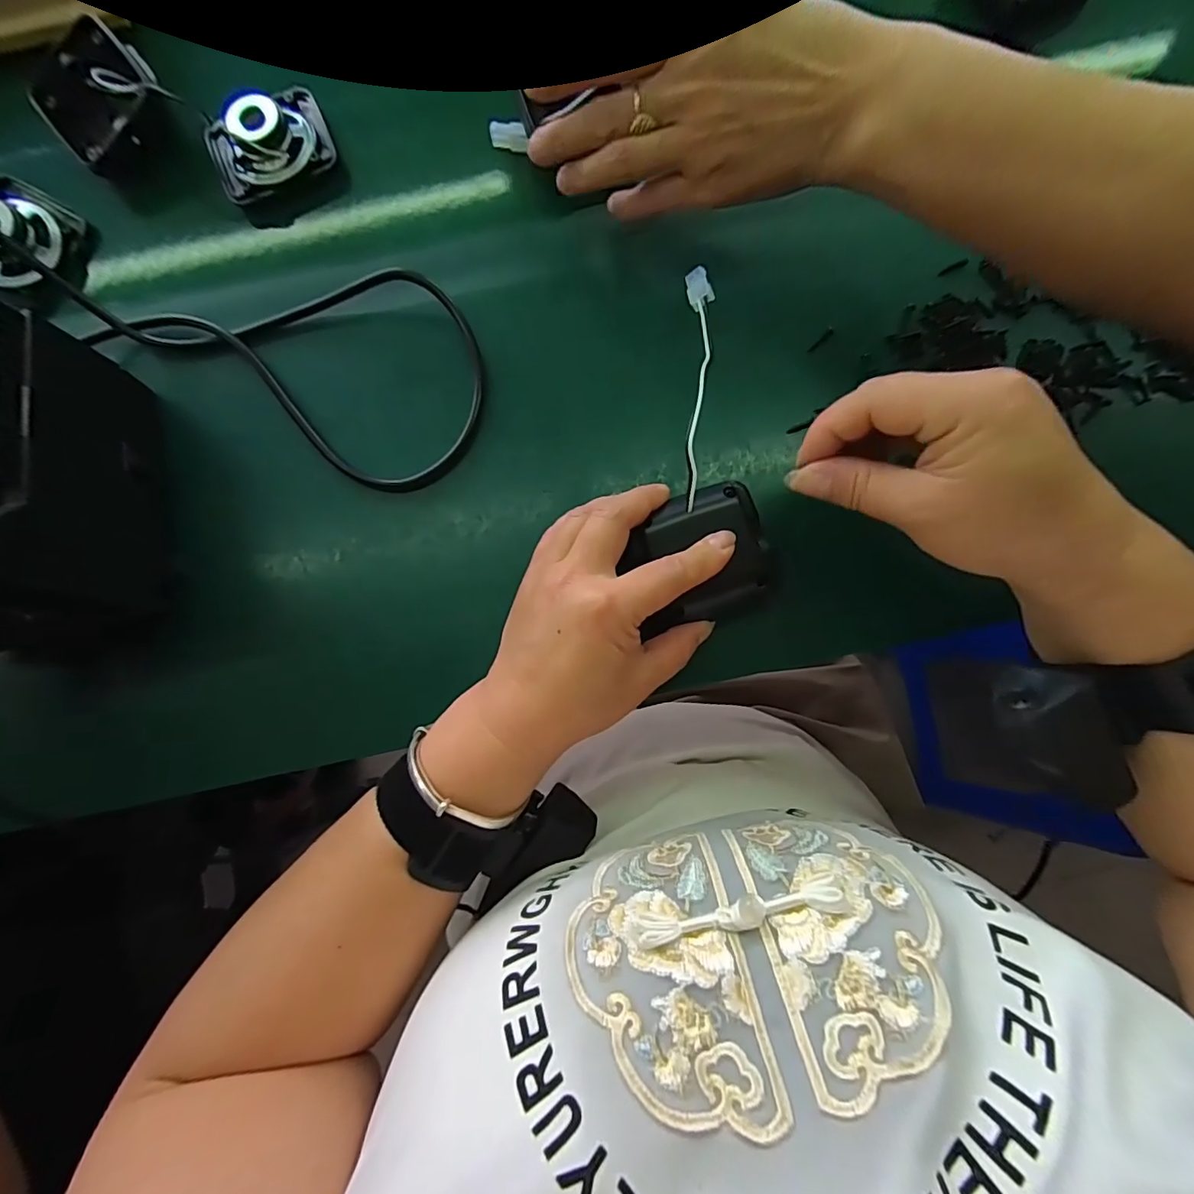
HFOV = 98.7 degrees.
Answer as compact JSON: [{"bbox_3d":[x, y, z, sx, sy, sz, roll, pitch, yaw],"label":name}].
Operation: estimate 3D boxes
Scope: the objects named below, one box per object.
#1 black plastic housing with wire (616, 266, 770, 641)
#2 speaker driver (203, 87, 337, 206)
[{"bbox_3d":[0.052,-0.081,0.262,0.069,0.028,0.195,1,85,1],"label":"black plastic housing with wire"},{"bbox_3d":[-0.204,-0.282,0.313,0.073,0.032,0.046,-29,86,-4],"label":"speaker driver"}]

